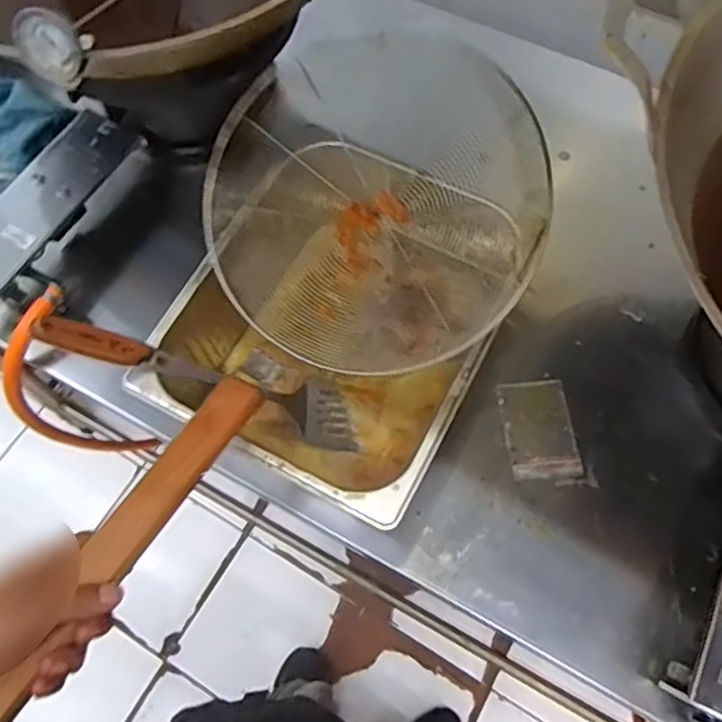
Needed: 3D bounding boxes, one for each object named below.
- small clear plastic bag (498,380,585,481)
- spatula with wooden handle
[{"bbox_3d":[0.183,0.070,0.685,0.067,0.008,0.100,-6,67,-1],"label":"small clear plastic bag"},{"bbox_3d":[-0.132,0.014,0.596,0.299,0.036,0.066,22,62,-34],"label":"spatula with wooden handle"}]

